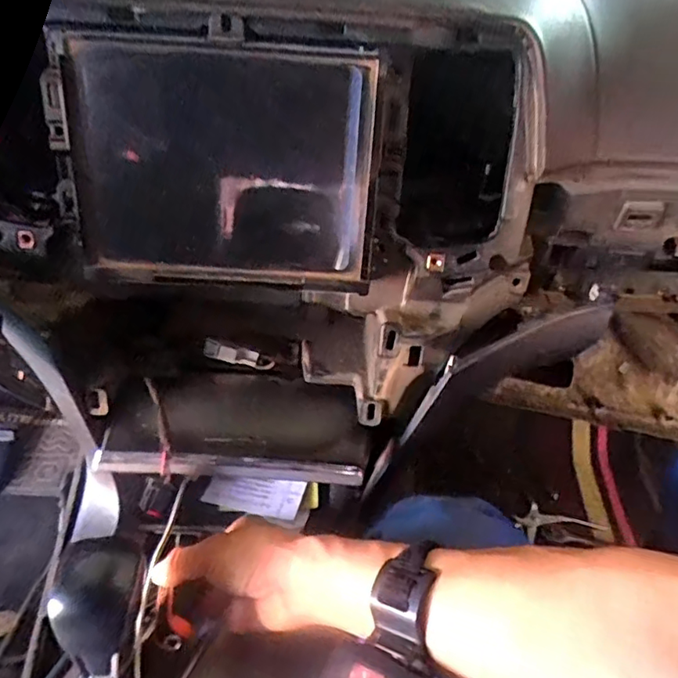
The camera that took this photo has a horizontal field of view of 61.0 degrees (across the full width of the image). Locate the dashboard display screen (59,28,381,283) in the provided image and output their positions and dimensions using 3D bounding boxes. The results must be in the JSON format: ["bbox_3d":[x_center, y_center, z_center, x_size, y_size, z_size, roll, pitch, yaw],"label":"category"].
[{"bbox_3d":[-0.070,-0.109,0.359,0.182,0.138,0.022,4,28,-1],"label":"dashboard display screen"}]

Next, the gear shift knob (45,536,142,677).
[{"bbox_3d":[-0.163,0.179,0.386,0.049,0.056,0.070,8,47,2],"label":"gear shift knob"}]

